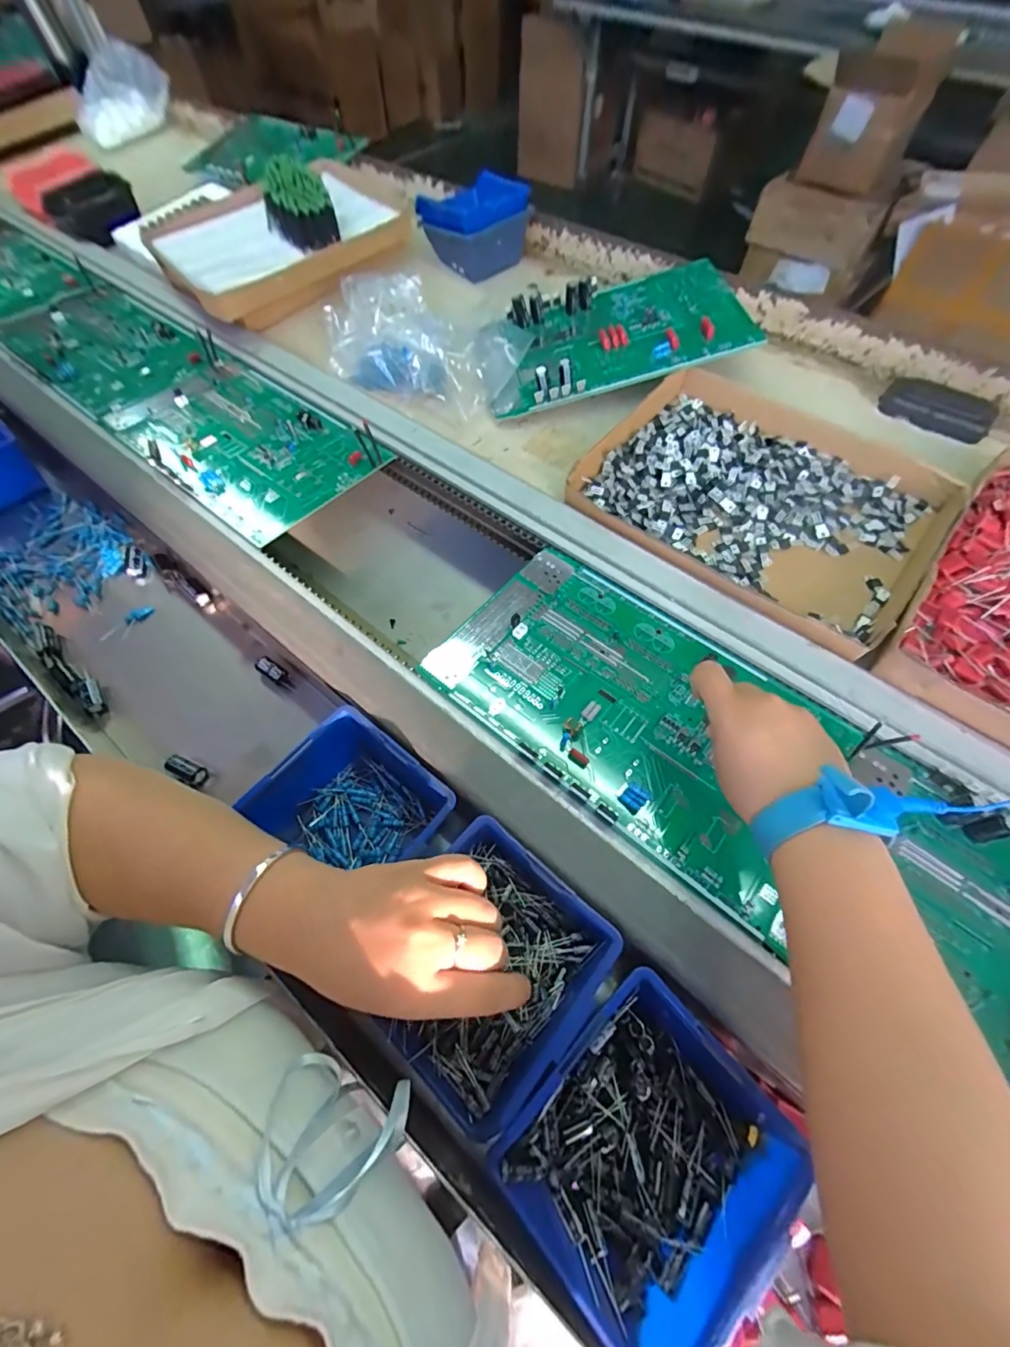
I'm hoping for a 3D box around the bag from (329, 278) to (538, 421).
[{"bbox_3d":[-0.094,-0.394,0.564,0.228,0.076,0.145,13,59,5],"label":"bag"}]

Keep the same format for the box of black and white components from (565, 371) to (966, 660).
[{"bbox_3d":[0.254,-0.182,0.474,0.309,0.035,0.265,36,64,18],"label":"box of black and white components"}]

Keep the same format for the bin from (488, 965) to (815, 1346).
[{"bbox_3d":[0.075,0.256,0.256,0.126,0.052,0.117,-38,68,-22],"label":"bin"}]

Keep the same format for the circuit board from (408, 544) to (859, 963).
[{"bbox_3d":[0.101,0.023,0.384,0.302,0.010,0.180,37,64,18],"label":"circuit board"}]

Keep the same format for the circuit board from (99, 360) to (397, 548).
[{"bbox_3d":[-0.301,-0.267,0.542,0.306,0.021,0.175,34,63,17],"label":"circuit board"}]

